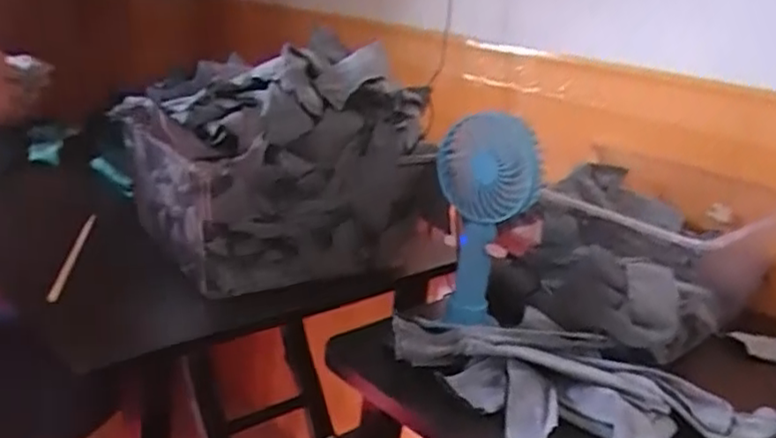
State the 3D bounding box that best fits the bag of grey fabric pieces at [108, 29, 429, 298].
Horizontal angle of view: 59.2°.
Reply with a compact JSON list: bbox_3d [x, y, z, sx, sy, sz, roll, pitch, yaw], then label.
[{"bbox_3d":[-0.120,-0.067,0.777,0.282,0.238,0.226,-7,23,-34],"label":"bag of grey fabric pieces"}]

